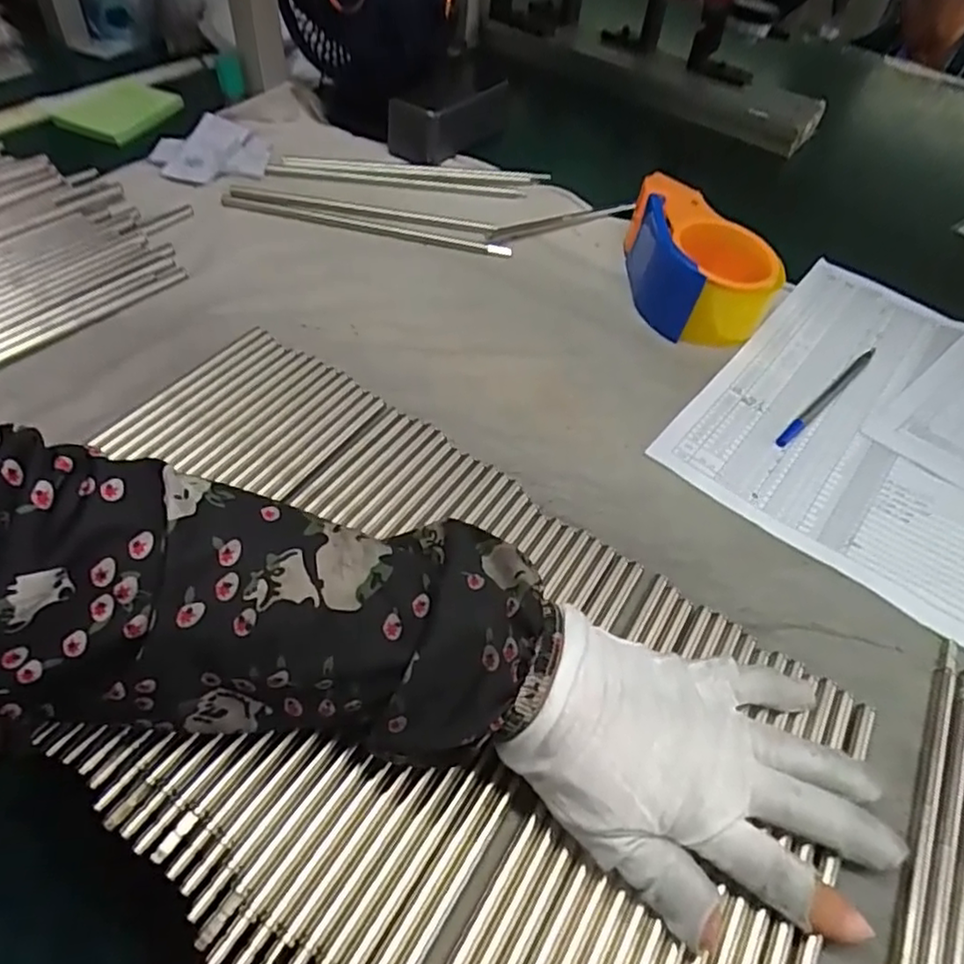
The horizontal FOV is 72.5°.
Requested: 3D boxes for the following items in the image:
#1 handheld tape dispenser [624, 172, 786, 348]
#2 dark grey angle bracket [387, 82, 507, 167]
[{"bbox_3d":[0.165,-0.169,0.497,0.093,0.060,0.134,1,50,-7],"label":"handheld tape dispenser"},{"bbox_3d":[-0.025,-0.351,0.622,0.059,0.055,0.132,32,55,19],"label":"dark grey angle bracket"}]

